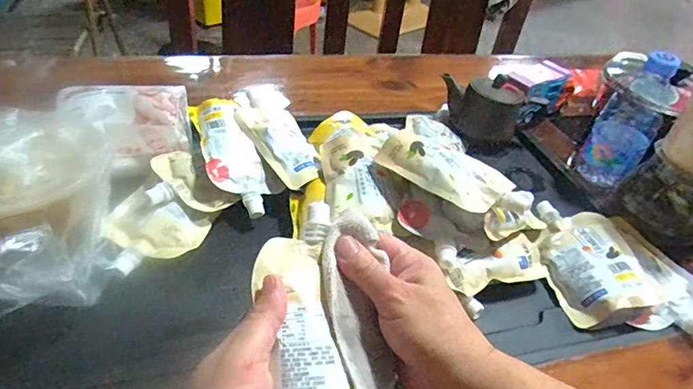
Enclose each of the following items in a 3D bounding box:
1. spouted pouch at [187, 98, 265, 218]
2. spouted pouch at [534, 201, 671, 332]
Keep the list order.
[{"bbox_3d":[-0.123,-0.045,0.501,0.057,0.019,0.149,-15,65,-27],"label":"spouted pouch"},{"bbox_3d":[0.244,0.063,0.485,0.090,0.038,0.153,-1,43,-12],"label":"spouted pouch"}]

